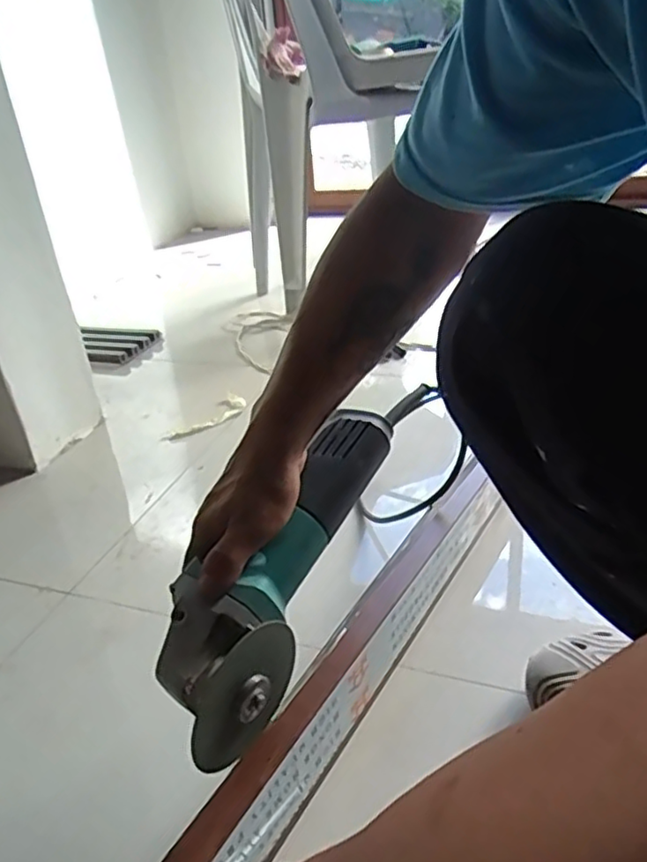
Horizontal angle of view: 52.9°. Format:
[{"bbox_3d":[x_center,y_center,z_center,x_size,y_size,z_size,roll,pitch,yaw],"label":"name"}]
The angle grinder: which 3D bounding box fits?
[{"bbox_3d":[-0.025,0.094,0.473,0.078,0.072,0.272,13,52,30],"label":"angle grinder"}]

